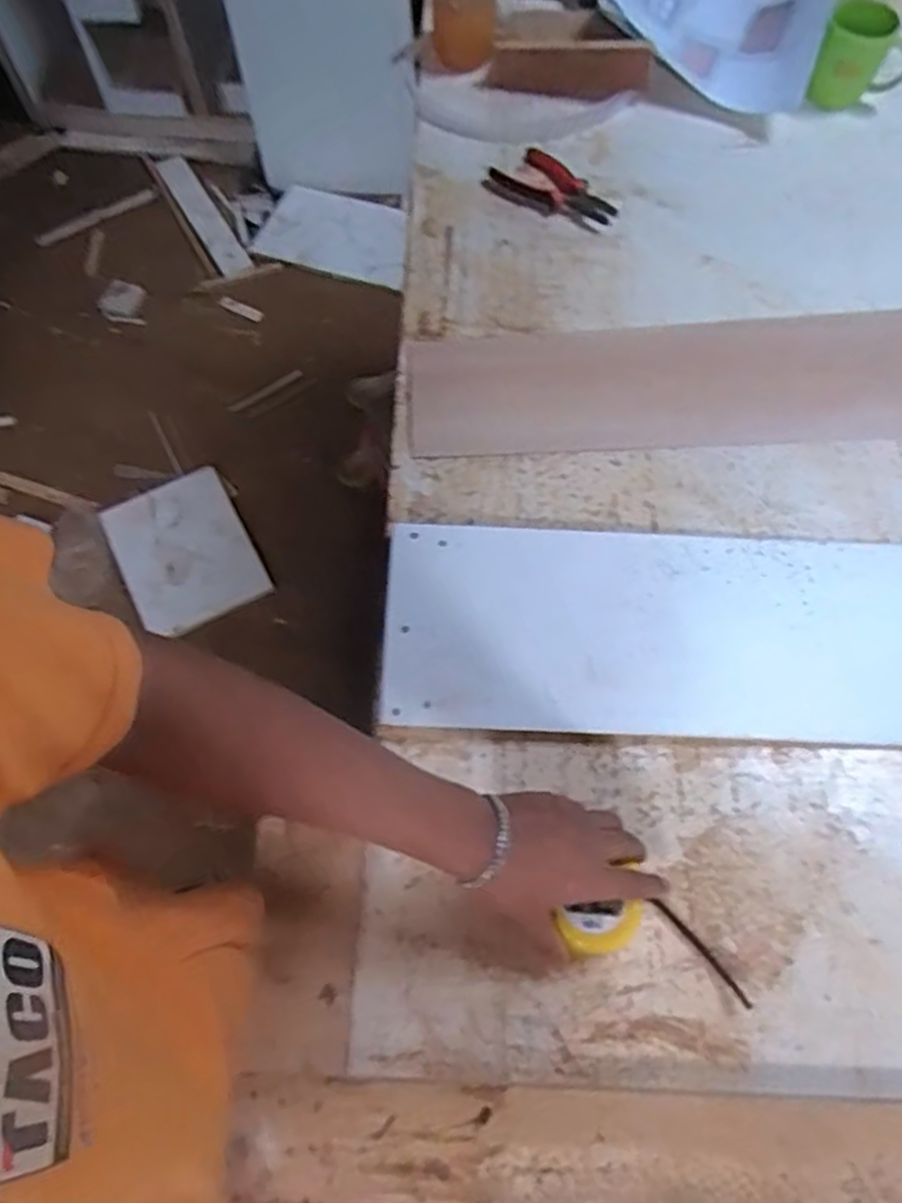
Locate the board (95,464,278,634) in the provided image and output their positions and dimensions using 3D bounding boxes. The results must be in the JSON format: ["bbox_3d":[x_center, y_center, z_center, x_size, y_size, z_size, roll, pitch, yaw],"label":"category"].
[{"bbox_3d":[-0.576,-0.104,1.630,0.269,0.022,0.322,-26,80,-8],"label":"board"}]

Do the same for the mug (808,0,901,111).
[{"bbox_3d":[0.512,-0.669,0.937,0.109,0.101,0.081,23,67,11],"label":"mug"}]

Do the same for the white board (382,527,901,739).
[{"bbox_3d":[0.745,0.040,0.660,1.598,0.028,0.187,1,65,1],"label":"white board"}]

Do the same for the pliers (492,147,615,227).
[{"bbox_3d":[0.131,-0.497,0.909,0.151,0.012,0.084,41,72,17],"label":"pliers"}]

